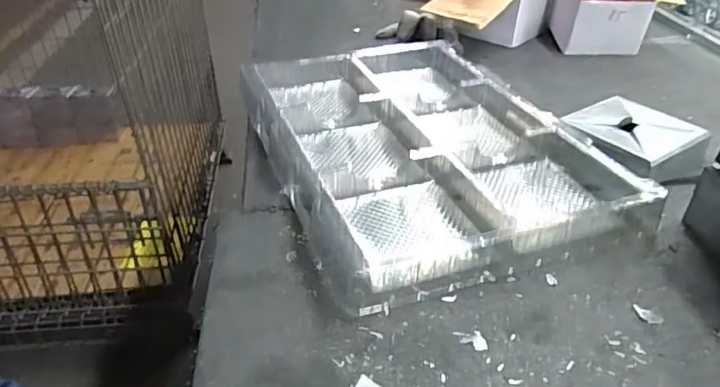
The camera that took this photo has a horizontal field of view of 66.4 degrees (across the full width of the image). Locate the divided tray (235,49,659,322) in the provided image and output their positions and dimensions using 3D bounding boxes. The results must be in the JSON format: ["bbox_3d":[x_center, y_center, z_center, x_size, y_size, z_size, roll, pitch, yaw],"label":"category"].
[{"bbox_3d":[0.053,-0.079,0.675,0.322,0.048,0.485,-12,37,-18],"label":"divided tray"}]

